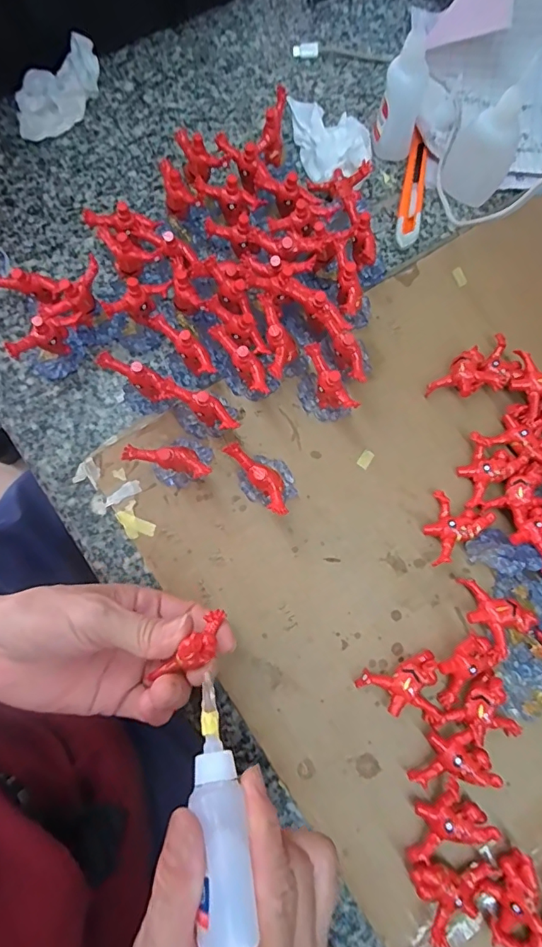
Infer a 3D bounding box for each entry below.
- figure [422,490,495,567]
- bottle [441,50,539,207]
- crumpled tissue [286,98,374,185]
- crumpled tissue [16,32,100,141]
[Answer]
[{"bbox_3d":[0.114,0.039,0.310,0.035,0.015,0.044,29,78,7],"label":"figure"},{"bbox_3d":[0.160,-0.245,0.353,0.041,0.081,0.030,37,79,9],"label":"bottle"},{"bbox_3d":[0.048,-0.267,0.384,0.058,0.025,0.067,-4,76,-1],"label":"crumpled tissue"},{"bbox_3d":[-0.166,-0.300,0.380,0.031,0.032,0.086,22,77,5],"label":"crumpled tissue"}]

